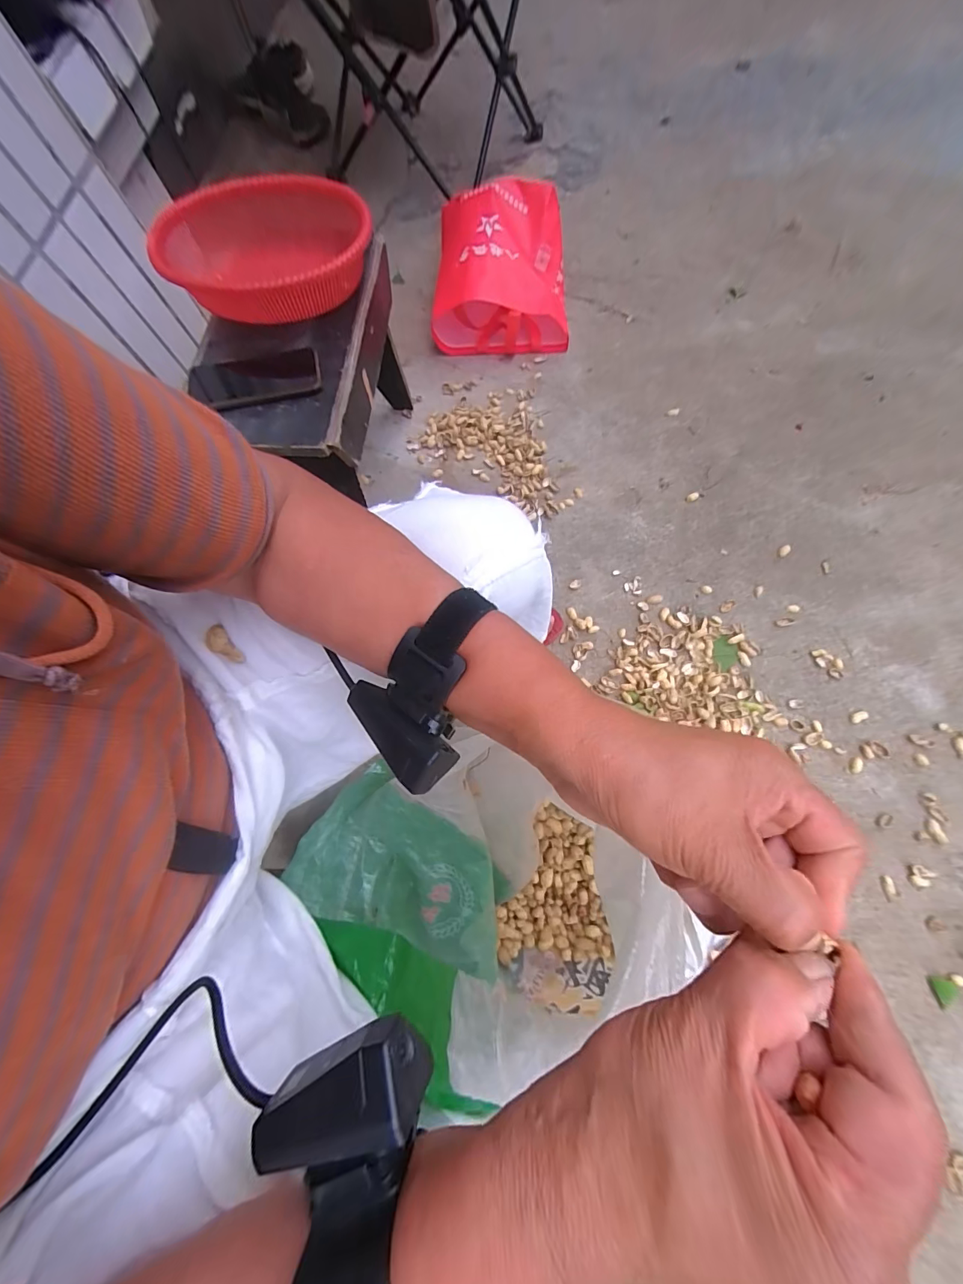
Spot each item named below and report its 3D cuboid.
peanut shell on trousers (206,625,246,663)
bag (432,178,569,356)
[{"bbox_3d":[-0.177,0.003,0.290,0.015,0.009,0.030,-43,98,-13],"label":"peanut shell on trousers"},{"bbox_3d":[0.059,-0.919,1.023,0.315,0.151,0.438,3,72,8],"label":"bag"}]

